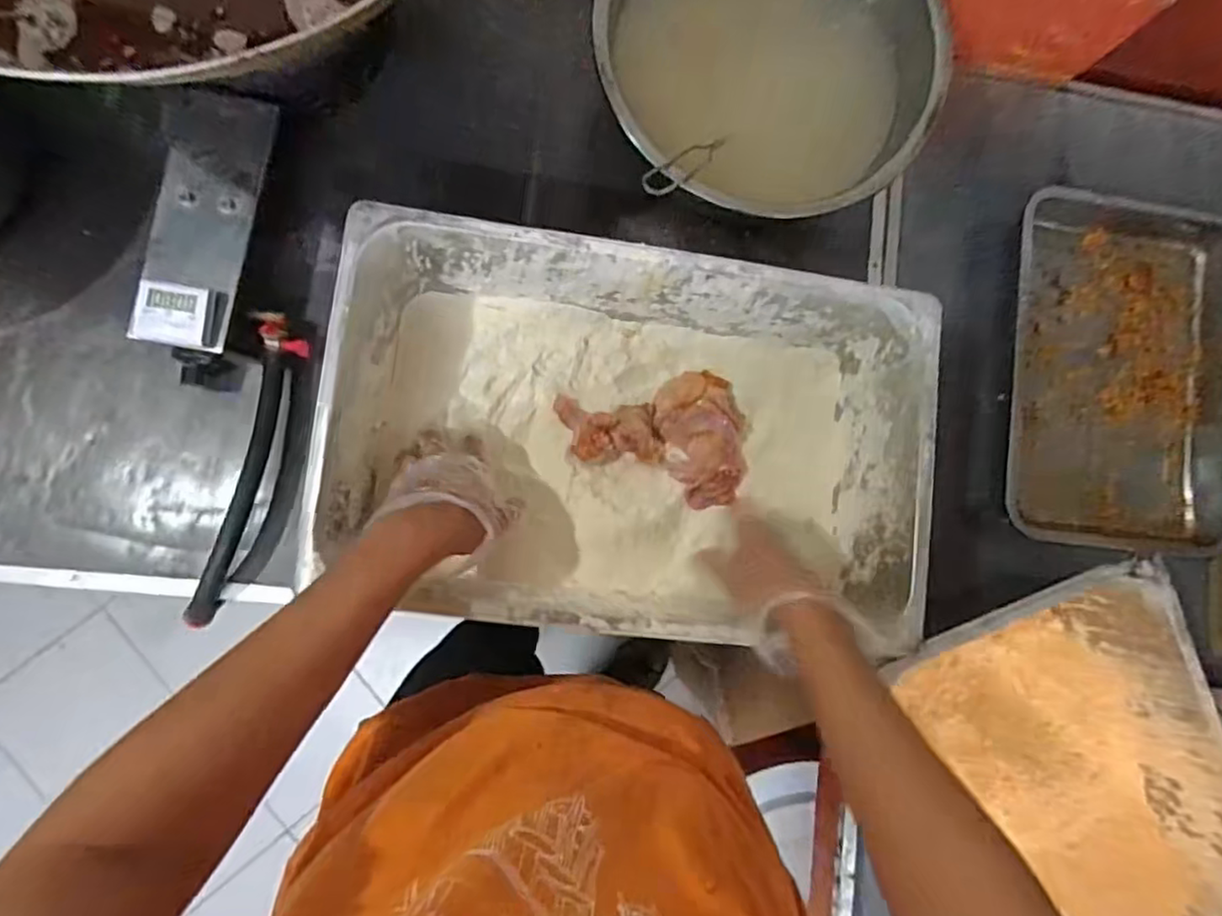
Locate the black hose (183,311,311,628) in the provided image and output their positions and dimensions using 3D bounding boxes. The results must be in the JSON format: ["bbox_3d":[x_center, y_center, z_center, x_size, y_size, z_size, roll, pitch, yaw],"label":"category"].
[{"bbox_3d":[-0.342,0.015,0.626,0.058,0.061,0.297,13,85,-7],"label":"black hose"}]

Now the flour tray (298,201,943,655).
[{"bbox_3d":[0.018,-0.016,0.613,0.514,0.147,0.322,7,85,-7],"label":"flour tray"}]

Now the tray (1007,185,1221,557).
[{"bbox_3d":[0.594,-0.105,0.753,0.304,0.054,0.414,8,85,-7],"label":"tray"}]

